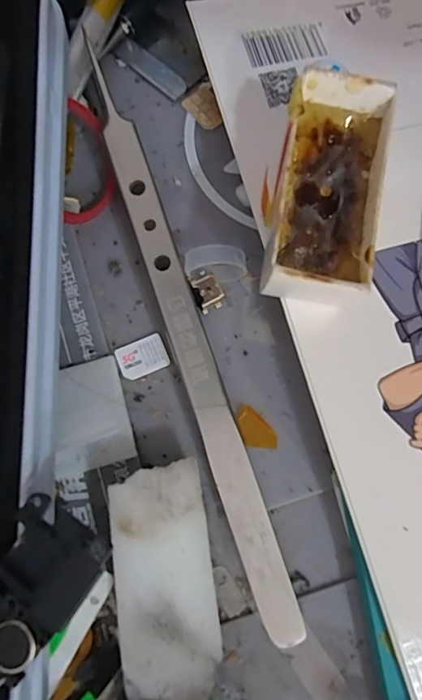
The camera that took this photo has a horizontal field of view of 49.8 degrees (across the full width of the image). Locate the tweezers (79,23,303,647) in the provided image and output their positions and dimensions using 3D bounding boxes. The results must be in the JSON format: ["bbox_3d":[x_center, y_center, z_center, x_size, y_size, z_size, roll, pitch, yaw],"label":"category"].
[{"bbox_3d":[-0.006,-0.004,0.111,0.009,0.013,0.145,-19,79,-4],"label":"tweezers"}]

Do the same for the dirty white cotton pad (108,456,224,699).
[{"bbox_3d":[-0.009,0.048,0.099,0.019,0.016,0.045,-9,79,-2],"label":"dirty white cotton pad"}]

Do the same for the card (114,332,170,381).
[{"bbox_3d":[-0.018,0.002,0.117,0.012,0.004,0.009,-23,82,-3],"label":"card"}]

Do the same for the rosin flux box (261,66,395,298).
[{"bbox_3d":[0.026,-0.034,0.103,0.022,0.021,0.046,9,79,2],"label":"rosin flux box"}]

